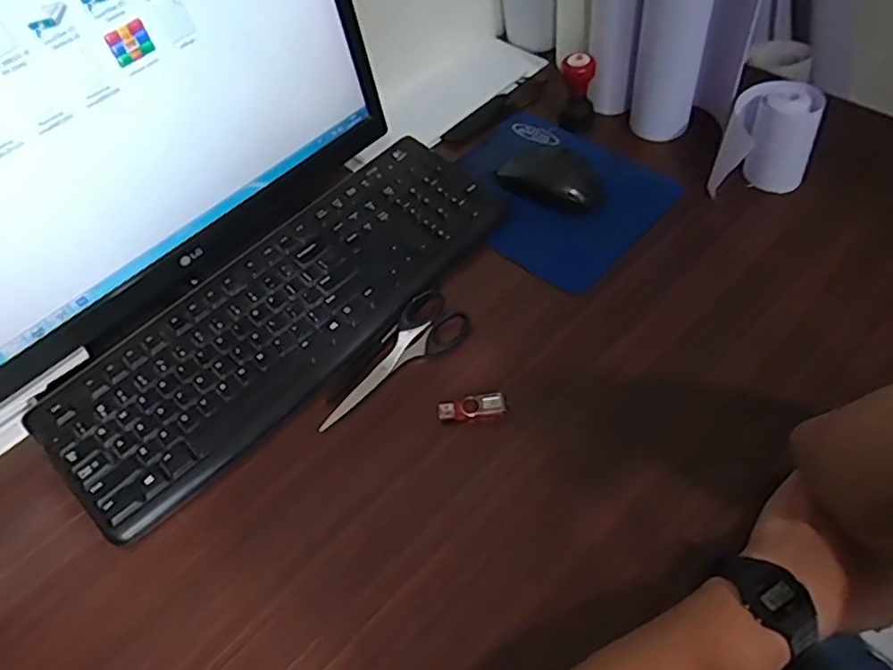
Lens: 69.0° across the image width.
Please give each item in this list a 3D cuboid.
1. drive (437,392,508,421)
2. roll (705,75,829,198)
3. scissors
[{"bbox_3d":[0.021,0.059,0.517,0.054,0.010,0.020,-10,59,-3],"label":"drive"},{"bbox_3d":[0.296,-0.174,0.607,0.082,0.090,0.073,30,65,19],"label":"roll"},{"bbox_3d":[-0.049,0.022,0.557,0.154,0.015,0.056,-39,64,-19],"label":"scissors"}]

